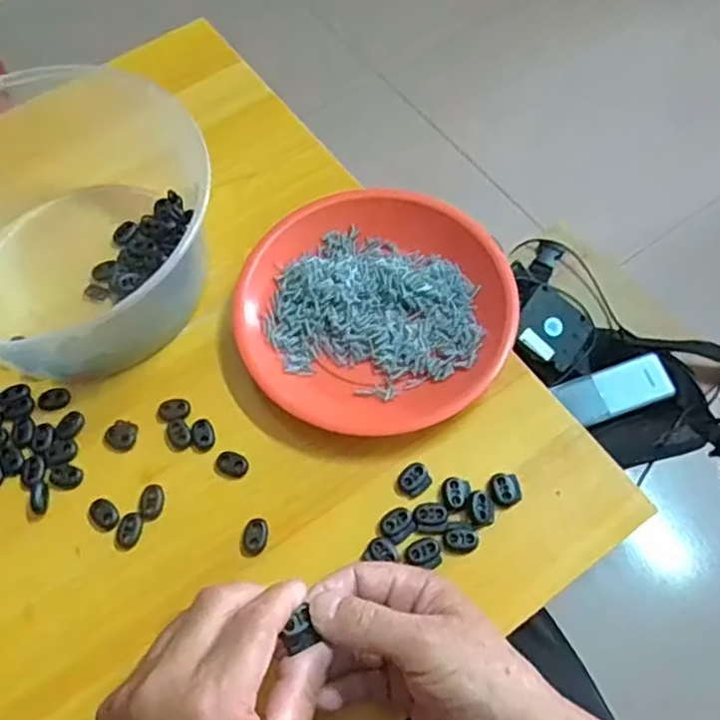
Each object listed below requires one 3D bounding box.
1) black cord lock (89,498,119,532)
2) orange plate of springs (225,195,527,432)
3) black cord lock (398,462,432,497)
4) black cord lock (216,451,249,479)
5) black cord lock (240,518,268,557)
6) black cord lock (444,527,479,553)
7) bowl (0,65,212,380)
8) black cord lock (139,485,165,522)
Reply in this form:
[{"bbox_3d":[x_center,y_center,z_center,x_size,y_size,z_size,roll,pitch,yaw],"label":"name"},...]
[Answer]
[{"bbox_3d":[-0.165,0.099,0.430,0.023,0.004,0.017,36,70,18],"label":"black cord lock"},{"bbox_3d":[0.010,-0.037,0.473,0.191,0.032,0.174,-1,64,2],"label":"orange plate of springs"},{"bbox_3d":[0.035,0.077,0.432,0.020,0.004,0.018,-30,66,-12],"label":"black cord lock"},{"bbox_3d":[-0.084,0.069,0.442,0.022,0.004,0.016,28,68,15],"label":"black cord lock"},{"bbox_3d":[-0.067,0.112,0.422,0.016,0.007,0.023,4,64,4],"label":"black cord lock"},{"bbox_3d":[0.063,0.111,0.413,0.021,0.004,0.015,-8,64,-2],"label":"black cord lock"},{"bbox_3d":[-0.217,-0.099,0.485,0.238,0.102,0.209,10,64,7],"label":"bowl"},{"bbox_3d":[-0.135,0.092,0.434,0.015,0.004,0.023,2,64,3],"label":"black cord lock"}]

